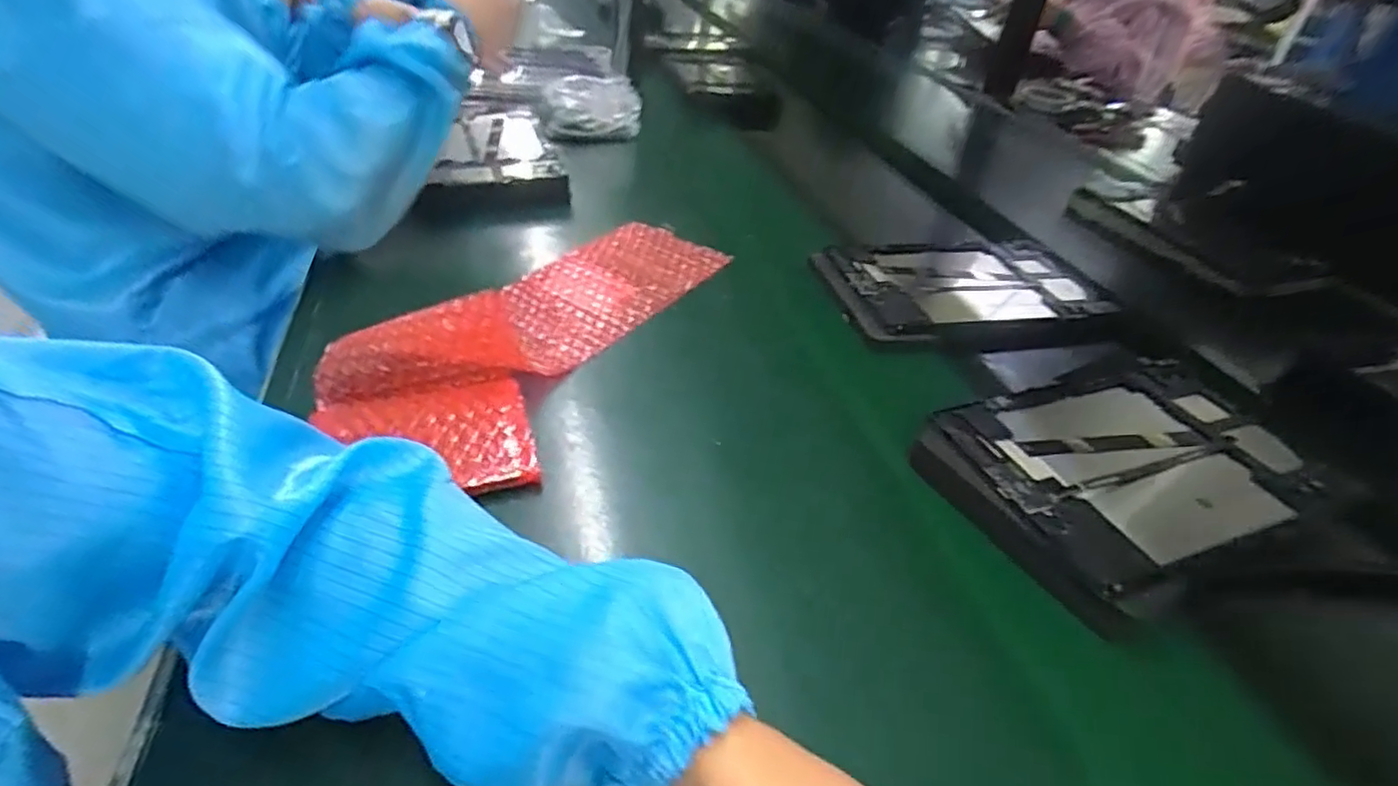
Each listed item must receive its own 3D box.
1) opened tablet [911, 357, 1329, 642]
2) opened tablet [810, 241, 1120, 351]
[{"bbox_3d":[0.278,0.045,0.421,0.266,0.015,0.154,-13,43,-24],"label":"opened tablet"},{"bbox_3d":[0.253,-0.099,0.614,0.271,0.018,0.148,-5,41,-15],"label":"opened tablet"}]

